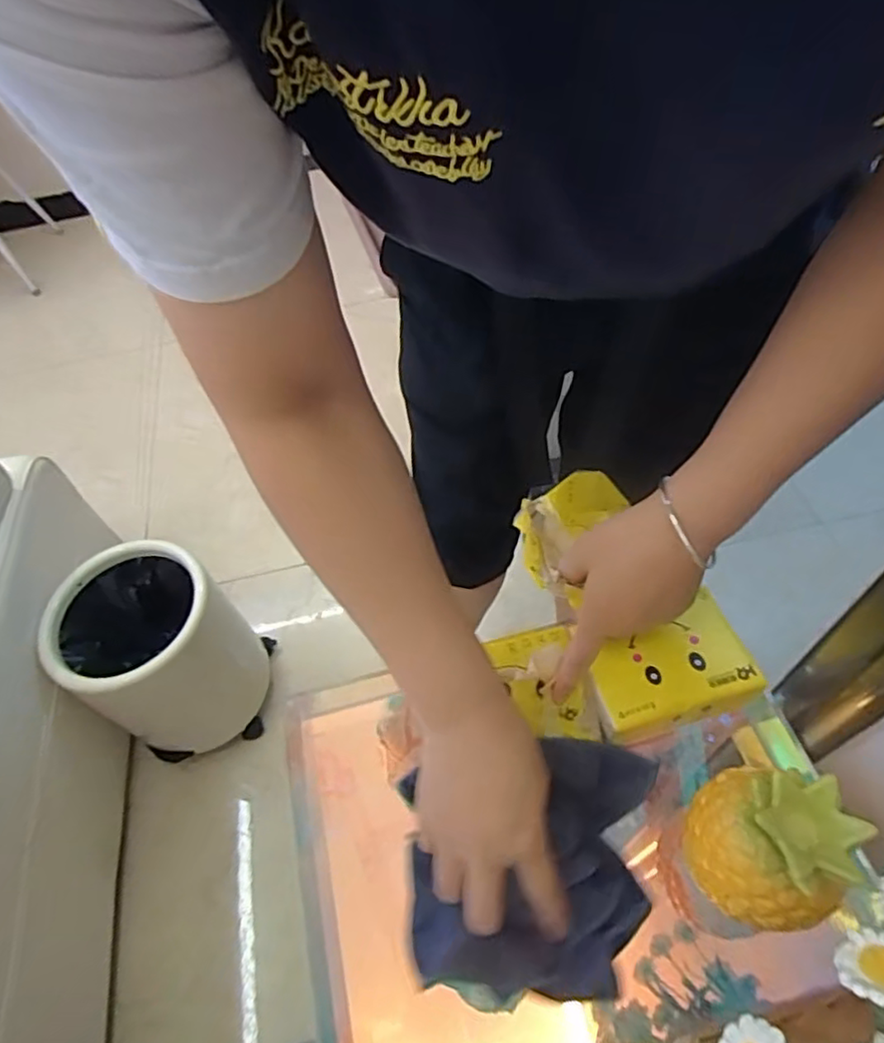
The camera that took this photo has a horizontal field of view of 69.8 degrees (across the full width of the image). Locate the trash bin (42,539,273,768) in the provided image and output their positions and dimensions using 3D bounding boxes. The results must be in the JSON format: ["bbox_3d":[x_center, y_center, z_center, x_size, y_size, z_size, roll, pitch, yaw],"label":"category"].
[{"bbox_3d":[-0.428,0.207,0.993,0.223,0.291,0.259,3,56,7],"label":"trash bin"}]

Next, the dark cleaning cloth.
[{"bbox_3d":[0.060,0.225,0.429,0.172,0.042,0.153,1,56,6],"label":"dark cleaning cloth"}]

